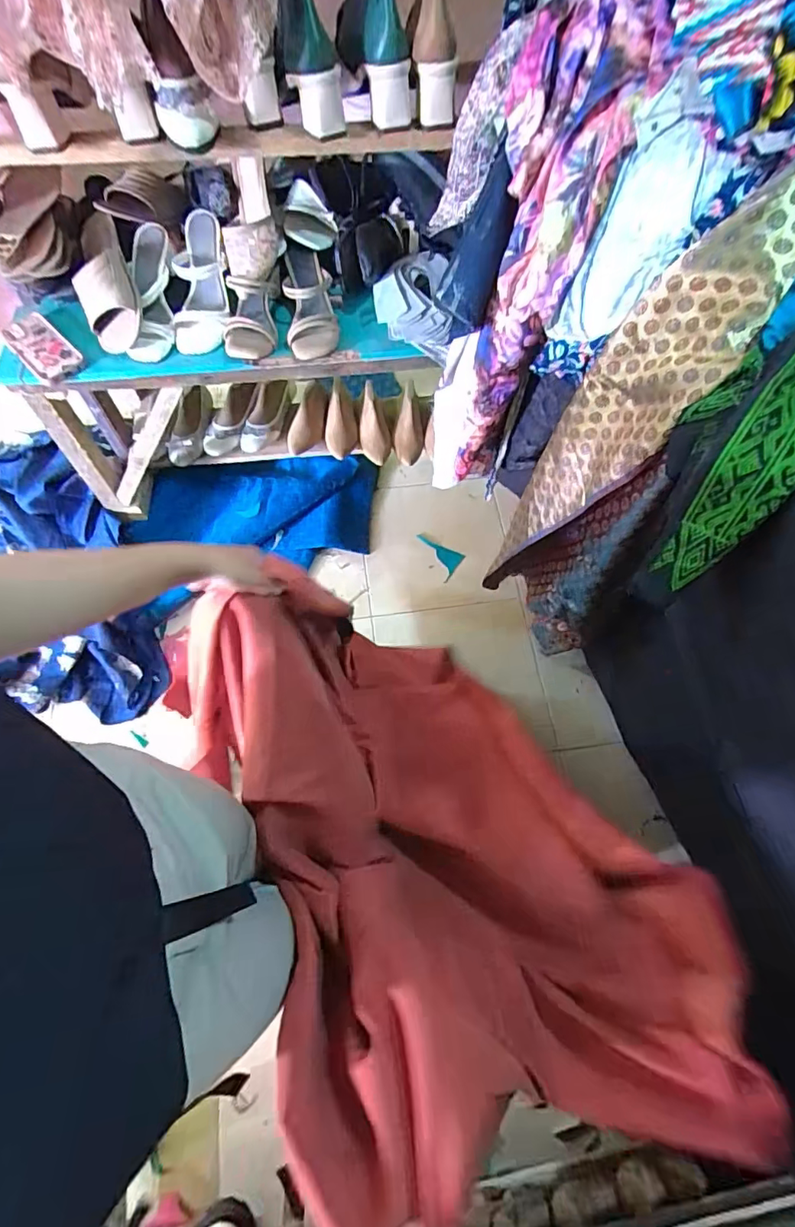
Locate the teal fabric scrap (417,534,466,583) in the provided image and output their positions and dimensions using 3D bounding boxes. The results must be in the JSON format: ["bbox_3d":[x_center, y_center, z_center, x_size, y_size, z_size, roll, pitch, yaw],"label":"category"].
[{"bbox_3d":[0.101,-0.159,1.388,0.141,0.012,0.093,32,71,12],"label":"teal fabric scrap"}]

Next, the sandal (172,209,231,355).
[{"bbox_3d":[-0.329,-0.560,0.860,0.091,0.070,0.229,4,96,1],"label":"sandal"}]

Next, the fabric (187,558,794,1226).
[{"bbox_3d":[0.058,0.337,0.747,0.453,0.608,0.741,-24,70,-9],"label":"fabric"}]

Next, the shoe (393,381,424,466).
[{"bbox_3d":[0.030,-0.455,1.240,0.067,0.079,0.200,4,89,1],"label":"shoe"}]

